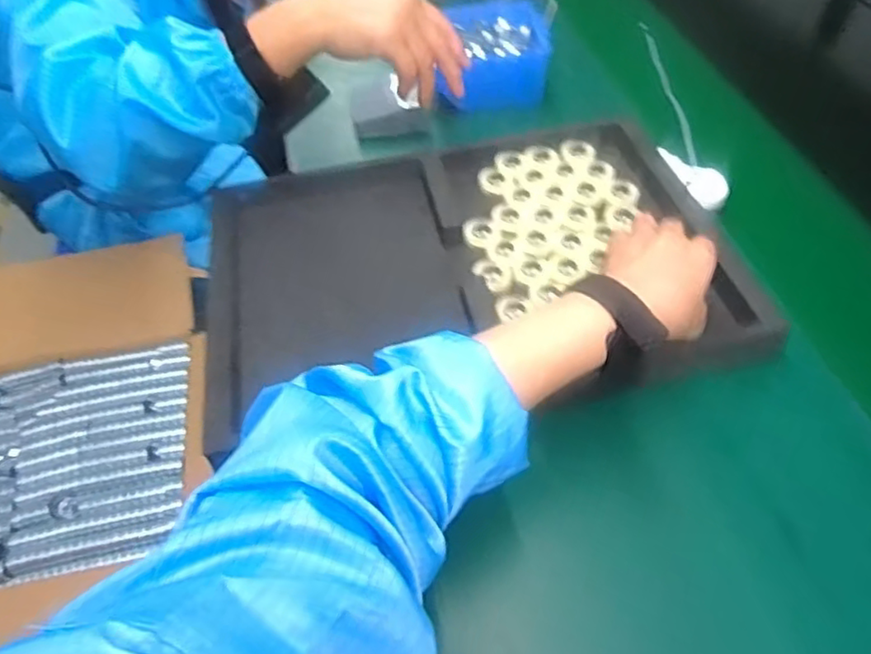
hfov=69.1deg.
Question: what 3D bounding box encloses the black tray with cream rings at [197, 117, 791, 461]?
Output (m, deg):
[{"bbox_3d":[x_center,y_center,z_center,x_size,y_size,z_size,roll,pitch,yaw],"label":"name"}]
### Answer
[{"bbox_3d":[0.025,-0.052,0.534,0.415,0.030,0.279,-10,51,-5],"label":"black tray with cream rings"}]

